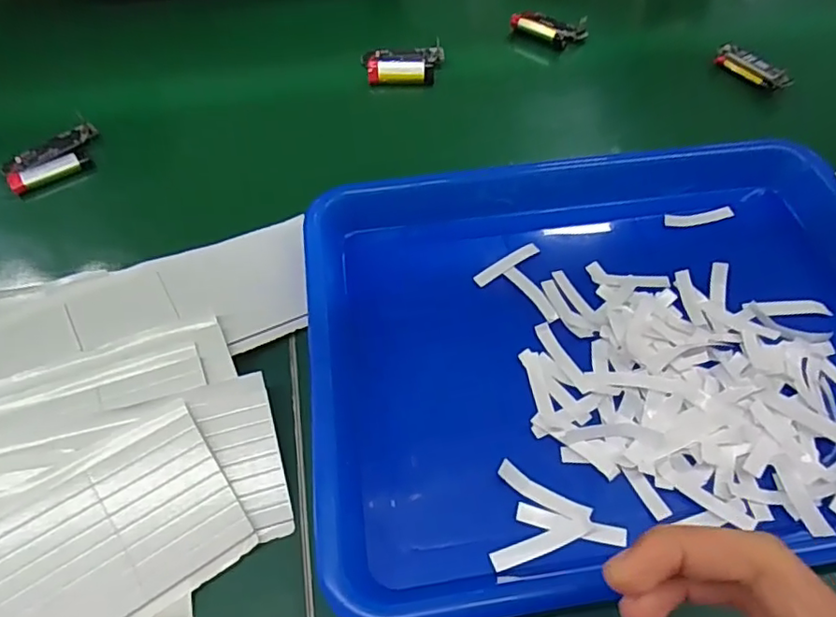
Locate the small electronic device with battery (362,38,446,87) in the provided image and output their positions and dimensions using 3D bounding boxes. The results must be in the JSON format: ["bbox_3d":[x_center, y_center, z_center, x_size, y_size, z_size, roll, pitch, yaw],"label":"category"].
[{"bbox_3d":[-0.012,-0.208,0.490,0.068,0.014,0.042,-3,55,-1],"label":"small electronic device with battery"}]

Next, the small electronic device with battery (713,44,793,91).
[{"bbox_3d":[0.275,-0.197,0.473,0.014,0.017,0.065,-33,61,-20],"label":"small electronic device with battery"}]

